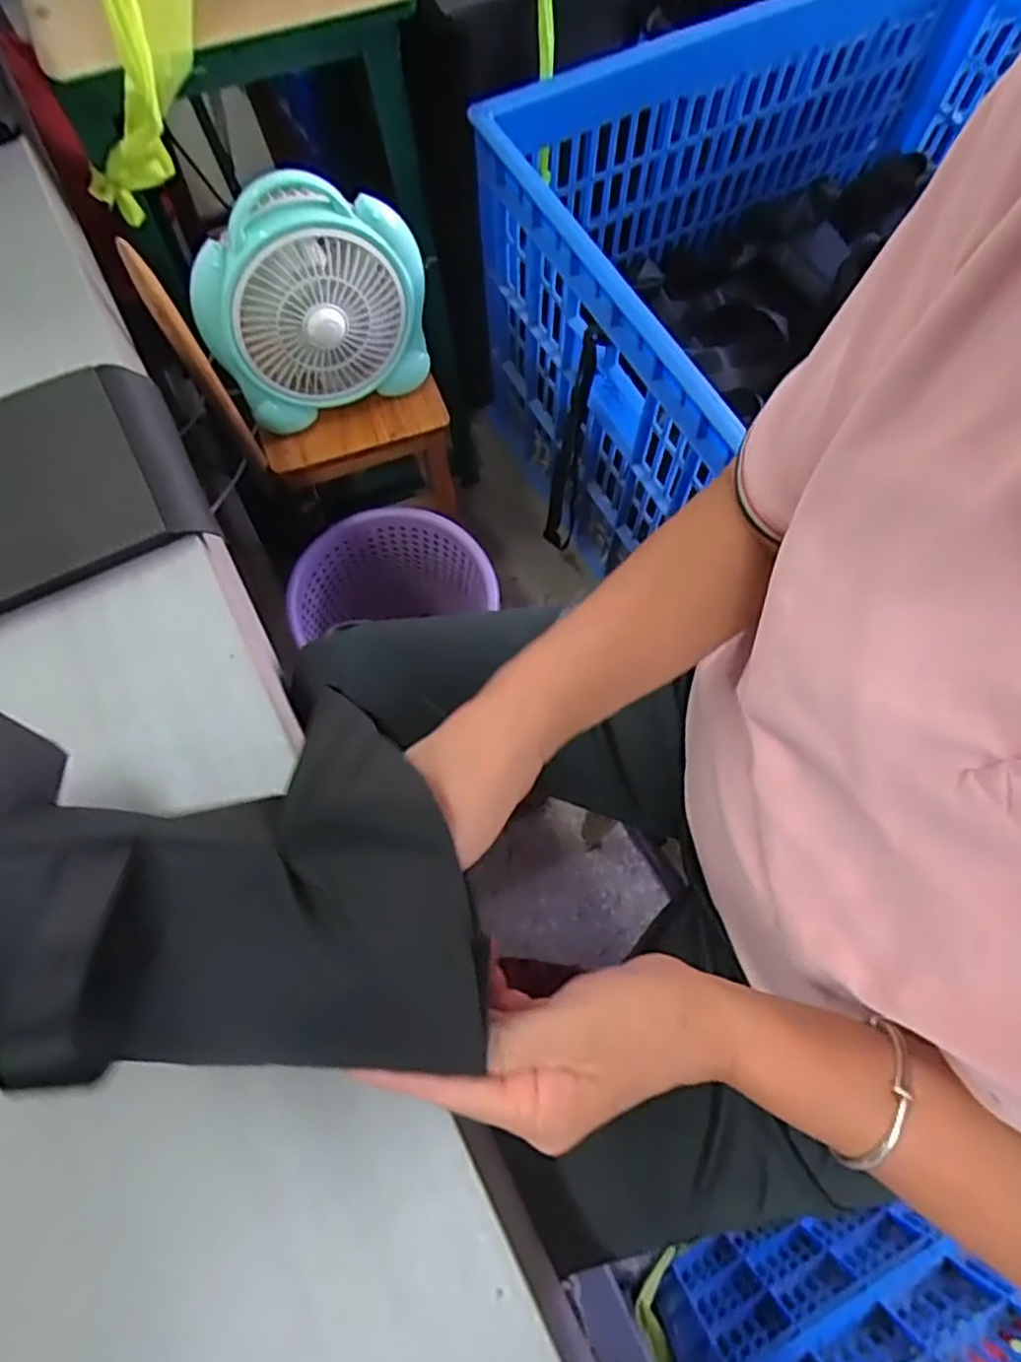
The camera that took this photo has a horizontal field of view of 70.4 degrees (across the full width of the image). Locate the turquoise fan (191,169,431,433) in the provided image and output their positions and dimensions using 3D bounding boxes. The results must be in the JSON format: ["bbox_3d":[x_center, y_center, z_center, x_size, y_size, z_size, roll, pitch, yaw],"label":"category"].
[{"bbox_3d":[-0.209,-0.398,0.784,0.237,0.212,0.096,-12,69,-5],"label":"turquoise fan"}]

